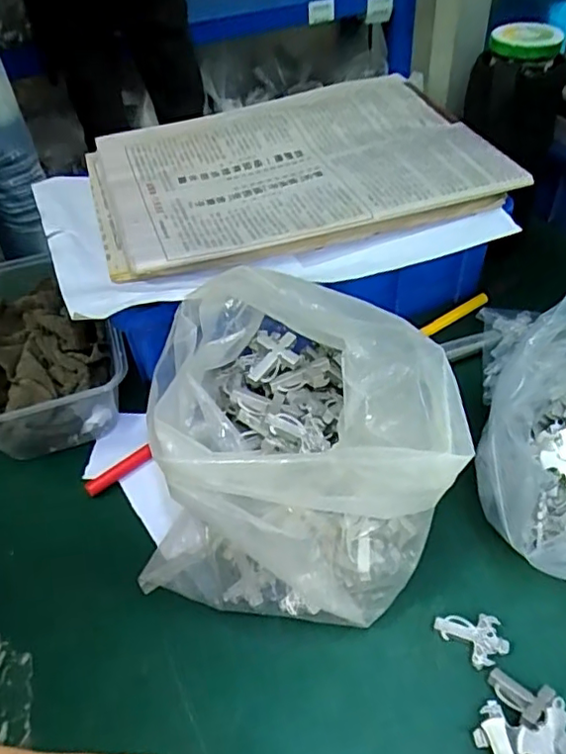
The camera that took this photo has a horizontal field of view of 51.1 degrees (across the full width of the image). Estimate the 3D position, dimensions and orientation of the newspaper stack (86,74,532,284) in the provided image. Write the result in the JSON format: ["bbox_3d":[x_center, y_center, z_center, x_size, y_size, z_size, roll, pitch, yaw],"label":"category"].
[{"bbox_3d":[0.000,-0.153,0.425,0.269,0.030,0.183,-14,46,-11],"label":"newspaper stack"}]

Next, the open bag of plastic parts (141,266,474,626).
[{"bbox_3d":[0.005,0.037,0.297,0.155,0.130,0.117,9,46,12],"label":"open bag of plastic parts"}]

